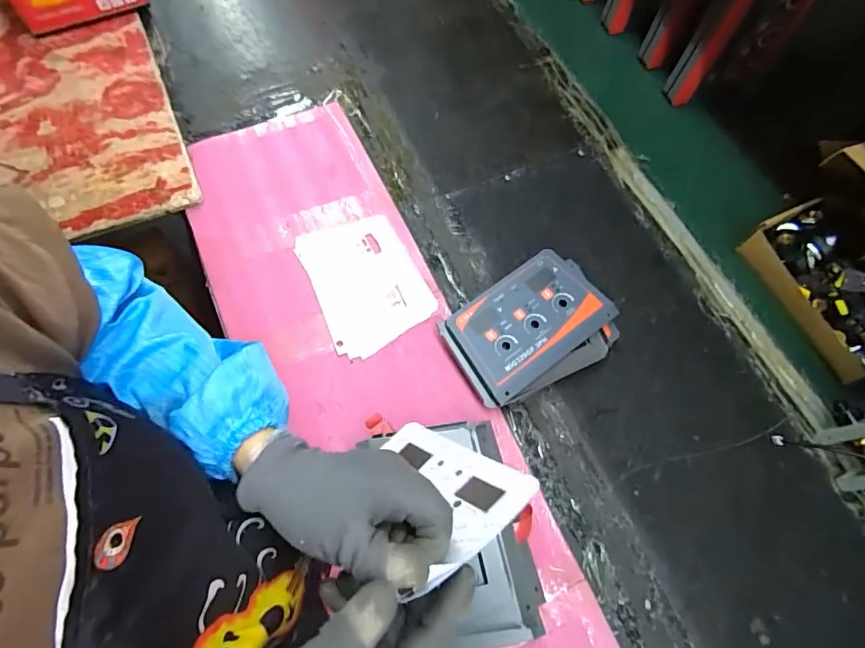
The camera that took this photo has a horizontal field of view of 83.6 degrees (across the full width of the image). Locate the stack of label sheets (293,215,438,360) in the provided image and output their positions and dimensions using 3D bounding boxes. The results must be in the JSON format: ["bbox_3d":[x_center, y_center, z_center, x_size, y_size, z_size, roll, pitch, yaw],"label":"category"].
[{"bbox_3d":[-0.095,-0.061,0.664,0.143,0.005,0.196,-27,70,-14],"label":"stack of label sheets"}]

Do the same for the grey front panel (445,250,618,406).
[{"bbox_3d":[0.122,-0.005,0.611,0.192,0.013,0.123,-33,72,-16],"label":"grey front panel"}]

